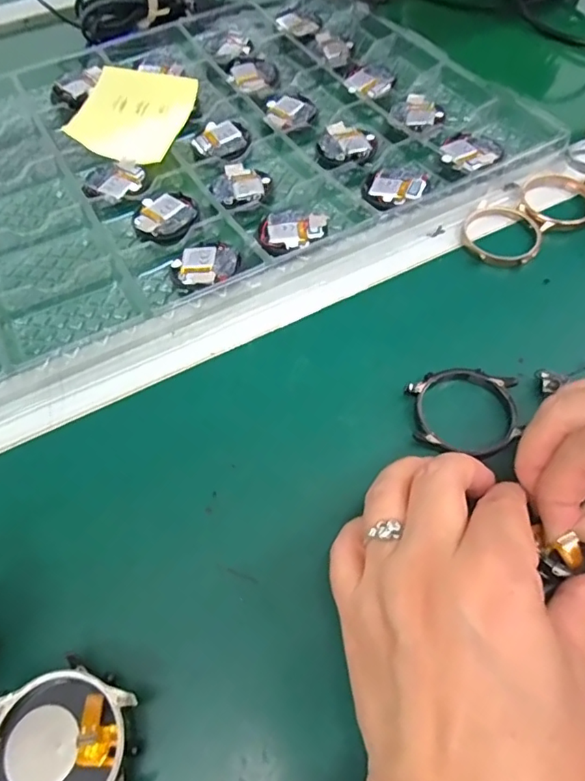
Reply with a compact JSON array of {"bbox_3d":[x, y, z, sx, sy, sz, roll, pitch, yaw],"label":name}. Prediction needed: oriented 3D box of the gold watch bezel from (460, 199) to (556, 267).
[{"bbox_3d":[0.124,-0.092,0.318,0.045,0.009,0.048,-1,57,2],"label":"gold watch bezel"}]

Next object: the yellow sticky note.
[{"bbox_3d":[-0.114,-0.196,0.380,0.076,0.006,0.073,15,75,8],"label":"yellow sticky note"}]

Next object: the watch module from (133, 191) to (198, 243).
[{"bbox_3d":[-0.080,-0.110,0.339,0.040,0.004,0.043,-17,58,-9],"label":"watch module"}]

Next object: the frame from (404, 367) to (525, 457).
[{"bbox_3d":[0.081,0.010,0.256,0.051,0.010,0.044,4,57,5],"label":"frame"}]

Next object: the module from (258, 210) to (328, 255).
[{"bbox_3d":[0.000,-0.095,0.322,0.040,0.008,0.037,1,57,3],"label":"module"}]

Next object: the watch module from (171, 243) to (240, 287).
[{"bbox_3d":[-0.050,-0.072,0.310,0.037,0.008,0.034,-2,57,1],"label":"watch module"}]

